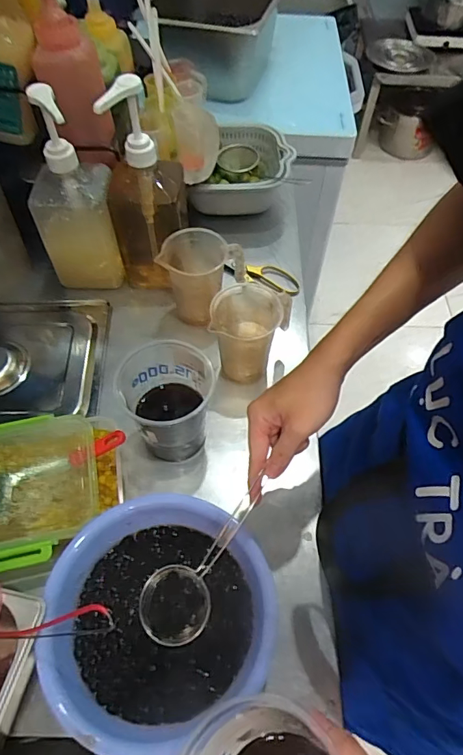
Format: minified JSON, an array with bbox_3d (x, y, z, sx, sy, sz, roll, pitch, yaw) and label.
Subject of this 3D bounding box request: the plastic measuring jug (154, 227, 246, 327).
[{"bbox_3d":[-0.044,-0.145,0.699,0.115,0.128,0.088,5,57,2],"label":"plastic measuring jug"}]

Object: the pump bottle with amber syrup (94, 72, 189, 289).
[{"bbox_3d":[-0.125,-0.272,0.680,0.109,0.297,0.100,3,57,1],"label":"pump bottle with amber syrup"}]

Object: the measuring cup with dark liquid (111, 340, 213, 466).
[{"bbox_3d":[-0.077,0.029,0.588,0.105,0.134,0.102,0,57,-1],"label":"measuring cup with dark liquid"}]

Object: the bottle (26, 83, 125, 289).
[{"bbox_3d":[-0.235,-0.268,0.681,0.110,0.287,0.097,-3,57,-3],"label":"bottle"}]

